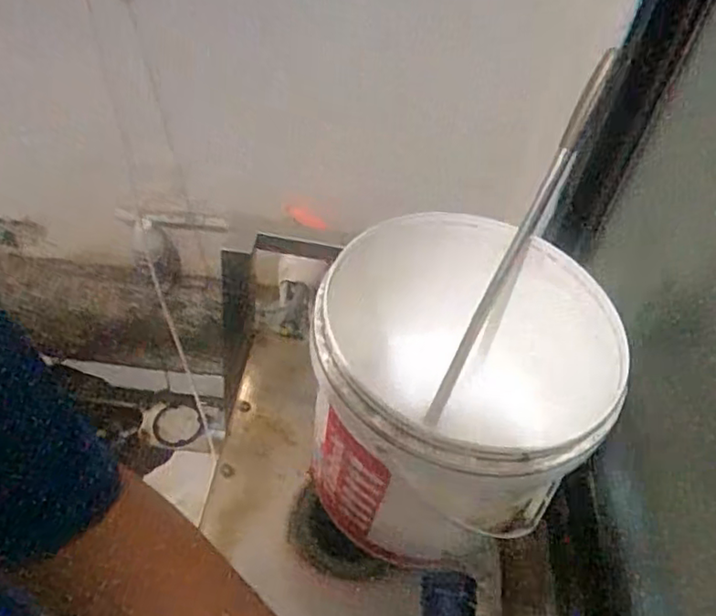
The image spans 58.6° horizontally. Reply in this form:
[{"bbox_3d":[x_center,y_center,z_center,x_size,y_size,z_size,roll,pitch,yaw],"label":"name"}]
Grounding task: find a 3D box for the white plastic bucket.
[{"bbox_3d":[0.102,0.103,0.738,0.297,0.303,0.316,3,47,-3],"label":"white plastic bucket"}]

